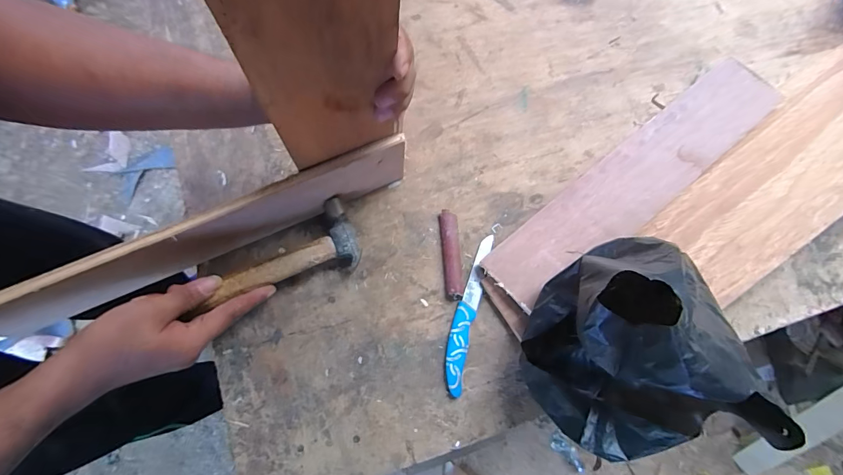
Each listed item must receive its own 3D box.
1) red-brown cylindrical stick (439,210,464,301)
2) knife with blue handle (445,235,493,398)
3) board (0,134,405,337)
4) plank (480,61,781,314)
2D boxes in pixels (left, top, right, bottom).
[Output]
[{"bbox_3d":[0.036,0.021,0.453,0.021,0.016,0.104,-4,75,-3],"label":"red-brown cylindrical stick"},{"bbox_3d":[0.052,0.084,0.441,0.025,0.012,0.183,15,75,2],"label":"knife with blue handle"},{"bbox_3d":[-0.219,0.000,0.398,0.432,0.101,0.016,-24,77,-8],"label":"board"},{"bbox_3d":[0.267,-0.075,0.465,0.442,0.010,0.093,-39,74,-12],"label":"plank"}]

